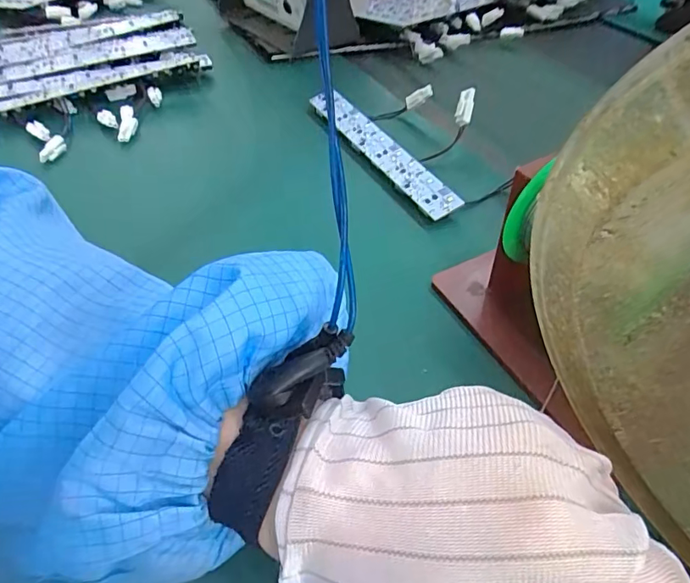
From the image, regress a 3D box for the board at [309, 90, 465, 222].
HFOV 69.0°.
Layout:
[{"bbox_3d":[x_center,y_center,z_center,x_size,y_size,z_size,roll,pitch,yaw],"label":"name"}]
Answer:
[{"bbox_3d":[0.027,-0.110,0.381,0.026,0.010,0.175,-34,54,-6],"label":"board"}]

